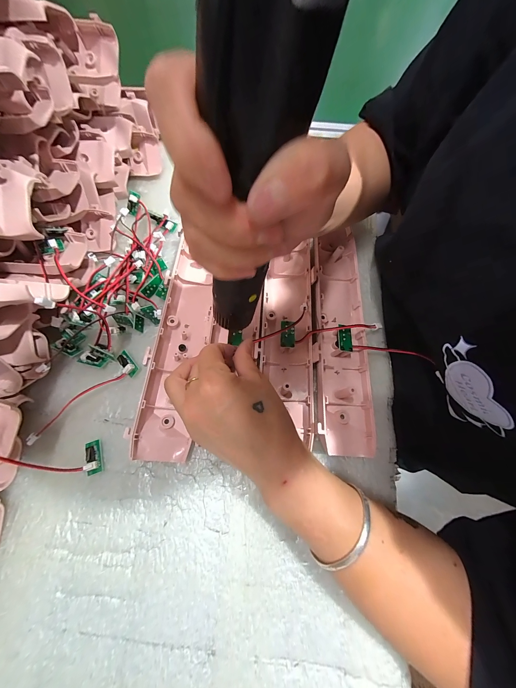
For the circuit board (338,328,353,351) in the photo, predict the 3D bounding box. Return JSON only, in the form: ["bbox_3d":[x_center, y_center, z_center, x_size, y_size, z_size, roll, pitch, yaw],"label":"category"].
[{"bbox_3d":[0.090,-0.006,0.256,0.013,0.004,0.029,2,66,1],"label":"circuit board"}]

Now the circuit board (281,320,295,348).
[{"bbox_3d":[0.031,-0.009,0.256,0.014,0.004,0.028,2,62,4],"label":"circuit board"}]

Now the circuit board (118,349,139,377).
[{"bbox_3d":[-0.139,0.020,0.265,0.013,0.009,0.030,-37,73,-13],"label":"circuit board"}]

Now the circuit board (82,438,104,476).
[{"bbox_3d":[-0.154,0.105,0.232,0.013,0.011,0.030,-16,70,-6],"label":"circuit board"}]

